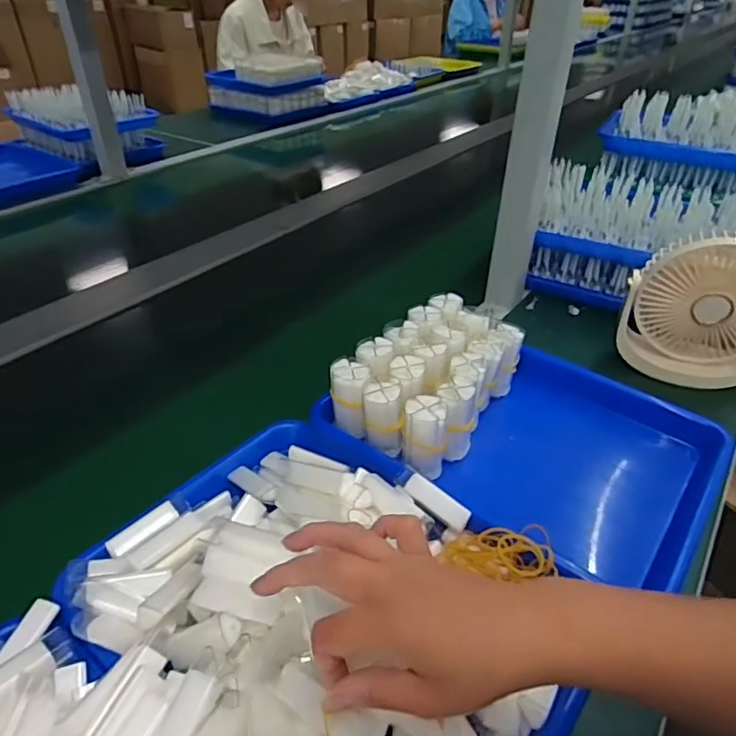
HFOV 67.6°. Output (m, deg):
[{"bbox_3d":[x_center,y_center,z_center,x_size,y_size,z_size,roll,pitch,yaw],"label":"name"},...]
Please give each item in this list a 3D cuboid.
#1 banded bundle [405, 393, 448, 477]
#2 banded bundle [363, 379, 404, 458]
[{"bbox_3d":[0.049,0.061,0.474,0.034,0.063,0.038,5,37,6],"label":"banded bundle"},{"bbox_3d":[0.013,0.044,0.494,0.034,0.062,0.036,-1,37,-2],"label":"banded bundle"}]

